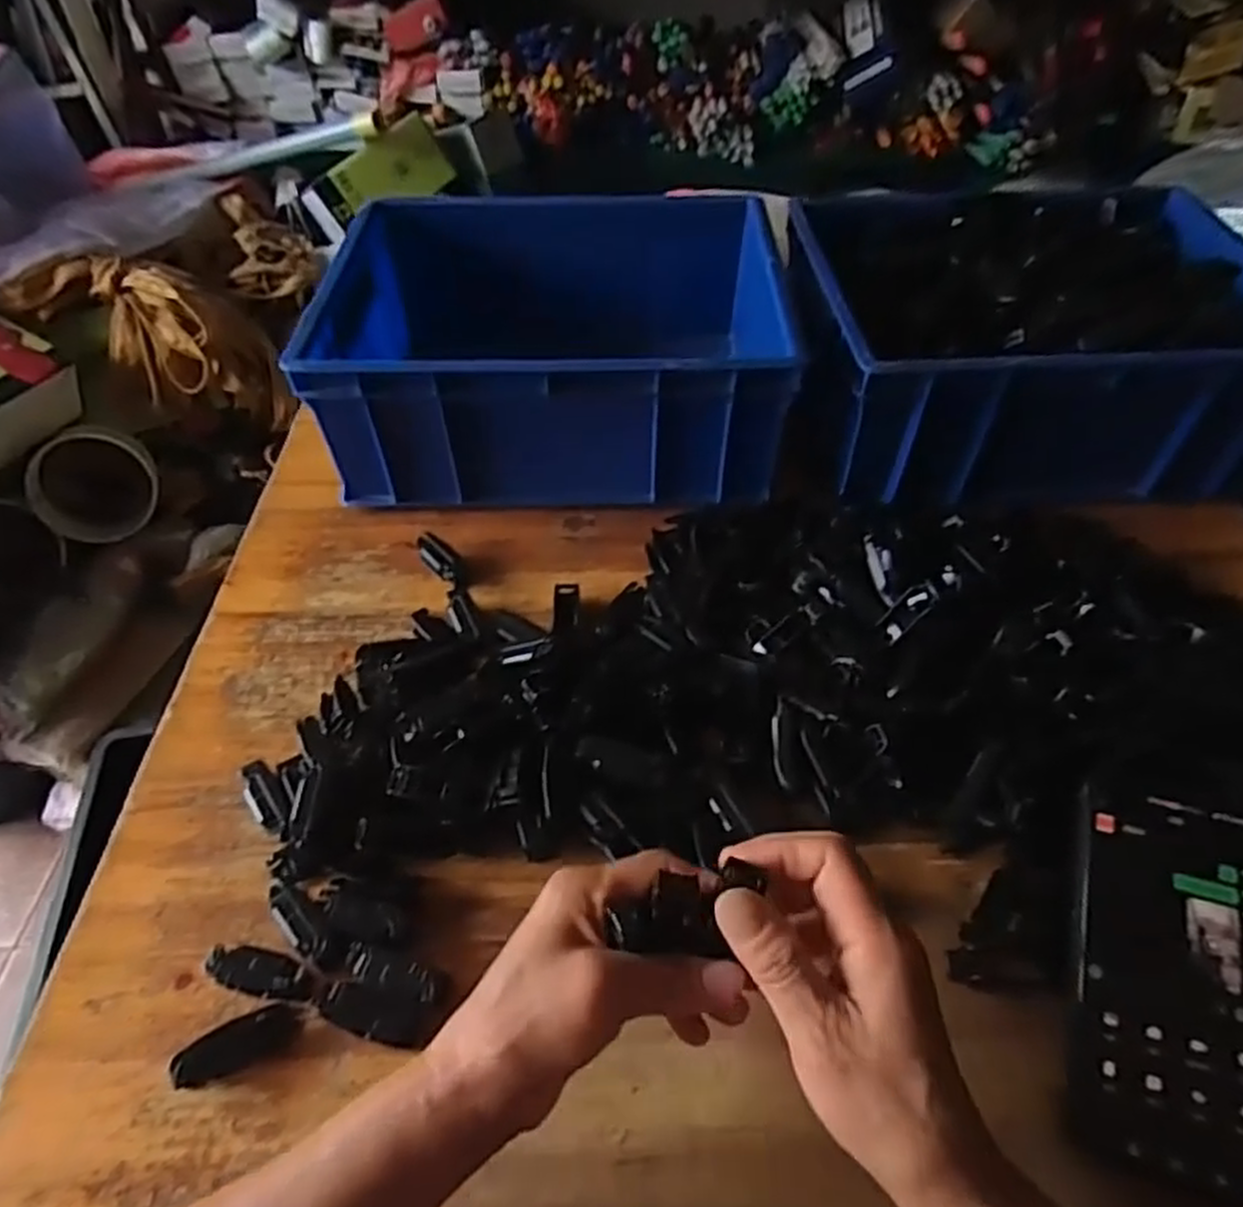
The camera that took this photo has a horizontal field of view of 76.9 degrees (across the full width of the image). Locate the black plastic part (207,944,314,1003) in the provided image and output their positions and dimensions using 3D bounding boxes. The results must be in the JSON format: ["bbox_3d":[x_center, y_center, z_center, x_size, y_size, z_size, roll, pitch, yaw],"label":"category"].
[{"bbox_3d":[-0.170,0.173,0.367,0.049,0.018,0.017,10,49,10],"label":"black plastic part"}]

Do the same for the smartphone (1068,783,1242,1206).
[{"bbox_3d":[0.245,0.161,0.345,0.080,0.007,0.158,11,64,15],"label":"smartphone"}]

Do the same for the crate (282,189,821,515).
[{"bbox_3d":[-0.047,-0.211,0.626,0.328,0.113,0.270,0,48,1],"label":"crate"}]

